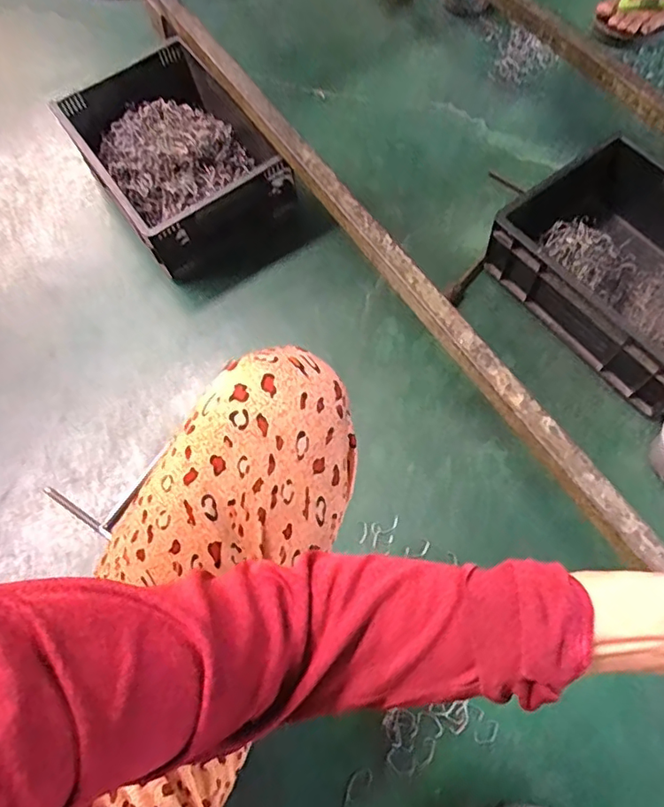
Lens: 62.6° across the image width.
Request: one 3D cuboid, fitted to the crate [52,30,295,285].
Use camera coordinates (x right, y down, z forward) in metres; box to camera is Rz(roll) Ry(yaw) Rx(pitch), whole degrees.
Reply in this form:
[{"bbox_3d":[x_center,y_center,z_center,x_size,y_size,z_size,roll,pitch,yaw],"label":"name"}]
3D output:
[{"bbox_3d":[-0.255,-0.407,0.901,0.257,0.113,0.362,-31,69,-13],"label":"crate"}]

